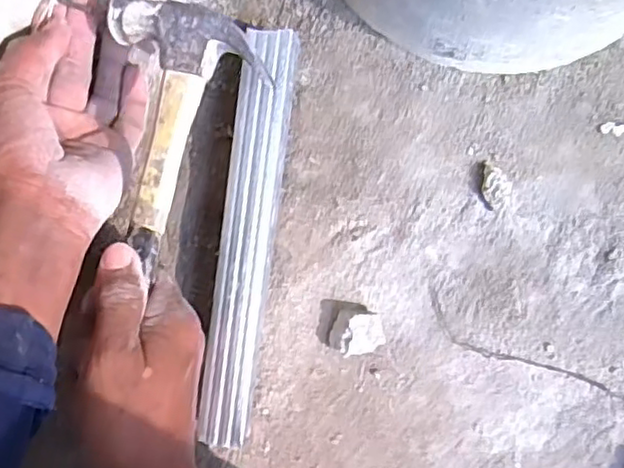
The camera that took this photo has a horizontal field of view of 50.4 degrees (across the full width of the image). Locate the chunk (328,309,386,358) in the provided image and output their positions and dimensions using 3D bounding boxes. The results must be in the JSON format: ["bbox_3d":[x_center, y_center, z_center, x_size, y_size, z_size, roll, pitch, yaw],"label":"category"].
[{"bbox_3d":[0.029,0.064,0.425,0.035,0.017,0.028,5,87,1],"label":"chunk"}]

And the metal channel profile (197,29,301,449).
[{"bbox_3d":[-0.039,0.002,0.416,0.031,0.043,0.250,7,87,1],"label":"metal channel profile"}]

